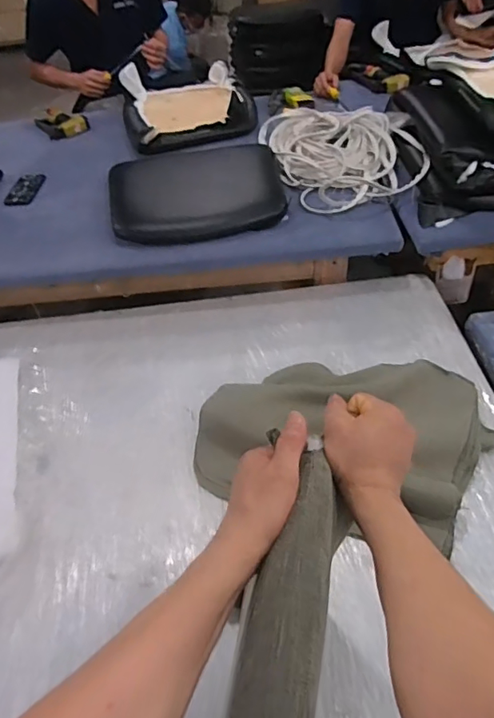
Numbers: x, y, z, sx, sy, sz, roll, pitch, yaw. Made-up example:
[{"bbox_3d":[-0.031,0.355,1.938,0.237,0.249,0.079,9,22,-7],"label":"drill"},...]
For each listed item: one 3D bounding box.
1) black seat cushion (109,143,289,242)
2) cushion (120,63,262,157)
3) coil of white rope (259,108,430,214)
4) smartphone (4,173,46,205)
[{"bbox_3d":[-0.142,-0.483,1.446,0.475,0.061,0.425,-5,47,1],"label":"black seat cushion"},{"bbox_3d":[-0.198,-0.860,1.717,0.428,0.086,0.460,-10,47,-3],"label":"cushion"},{"bbox_3d":[0.263,-0.607,1.462,0.366,0.076,0.500,-14,47,-7],"label":"coil of white rope"},{"bbox_3d":[-0.657,-0.510,1.535,0.083,0.009,0.163,1,47,7],"label":"smartphone"}]

